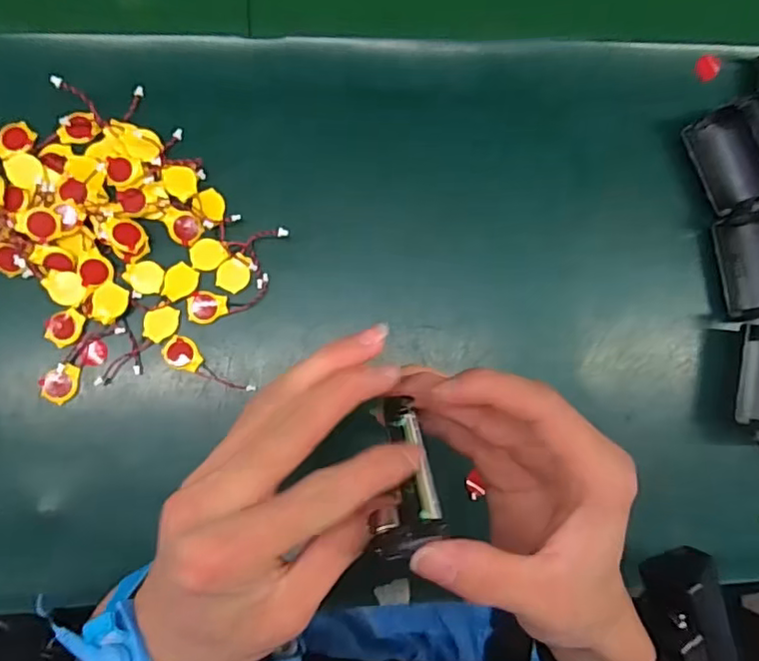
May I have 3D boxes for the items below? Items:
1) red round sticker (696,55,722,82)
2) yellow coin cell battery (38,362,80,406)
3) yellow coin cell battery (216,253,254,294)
[{"bbox_3d":[0.231,-0.185,0.412,0.016,0.004,0.021,33,83,6],"label":"red round sticker"},{"bbox_3d":[-0.191,0.032,0.353,0.024,0.004,0.019,-38,87,-9],"label":"yellow coin cell battery"},{"bbox_3d":[-0.090,-0.036,0.363,0.019,0.004,0.024,25,81,-1],"label":"yellow coin cell battery"}]

